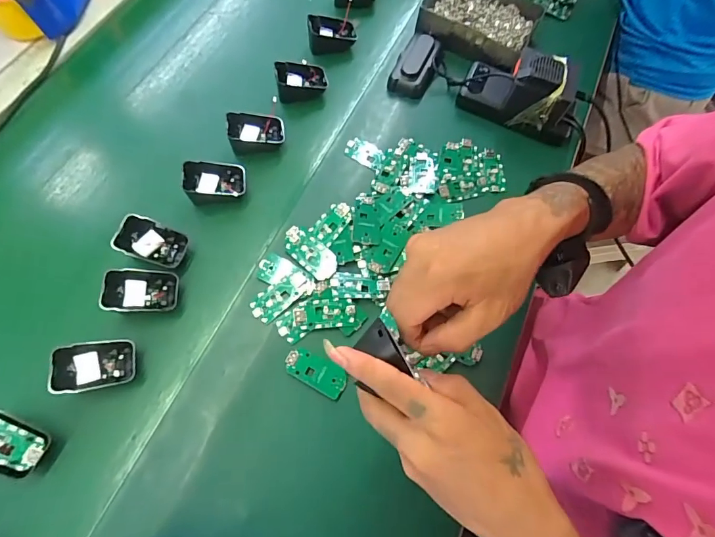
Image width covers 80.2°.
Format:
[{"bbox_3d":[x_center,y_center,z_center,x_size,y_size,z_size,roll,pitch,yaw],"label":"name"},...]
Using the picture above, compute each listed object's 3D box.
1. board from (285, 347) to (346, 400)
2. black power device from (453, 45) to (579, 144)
[{"bbox_3d":[-0.041,0.103,0.429,0.064,0.009,0.033,29,68,9],"label":"board"},{"bbox_3d":[0.220,-0.237,0.555,0.154,0.075,0.077,29,68,9],"label":"black power device"}]

